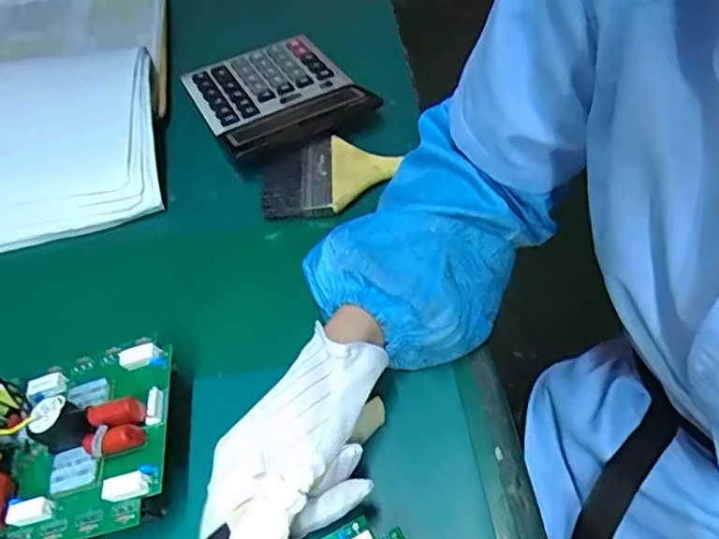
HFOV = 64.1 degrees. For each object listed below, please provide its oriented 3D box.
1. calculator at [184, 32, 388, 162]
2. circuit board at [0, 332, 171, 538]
[{"bbox_3d":[-0.084,-0.176,0.558,0.142,0.019,0.169,-25,52,-14],"label":"calculator"},{"bbox_3d":[-0.193,0.104,0.336,0.175,0.052,0.115,-8,50,-1],"label":"circuit board"}]

